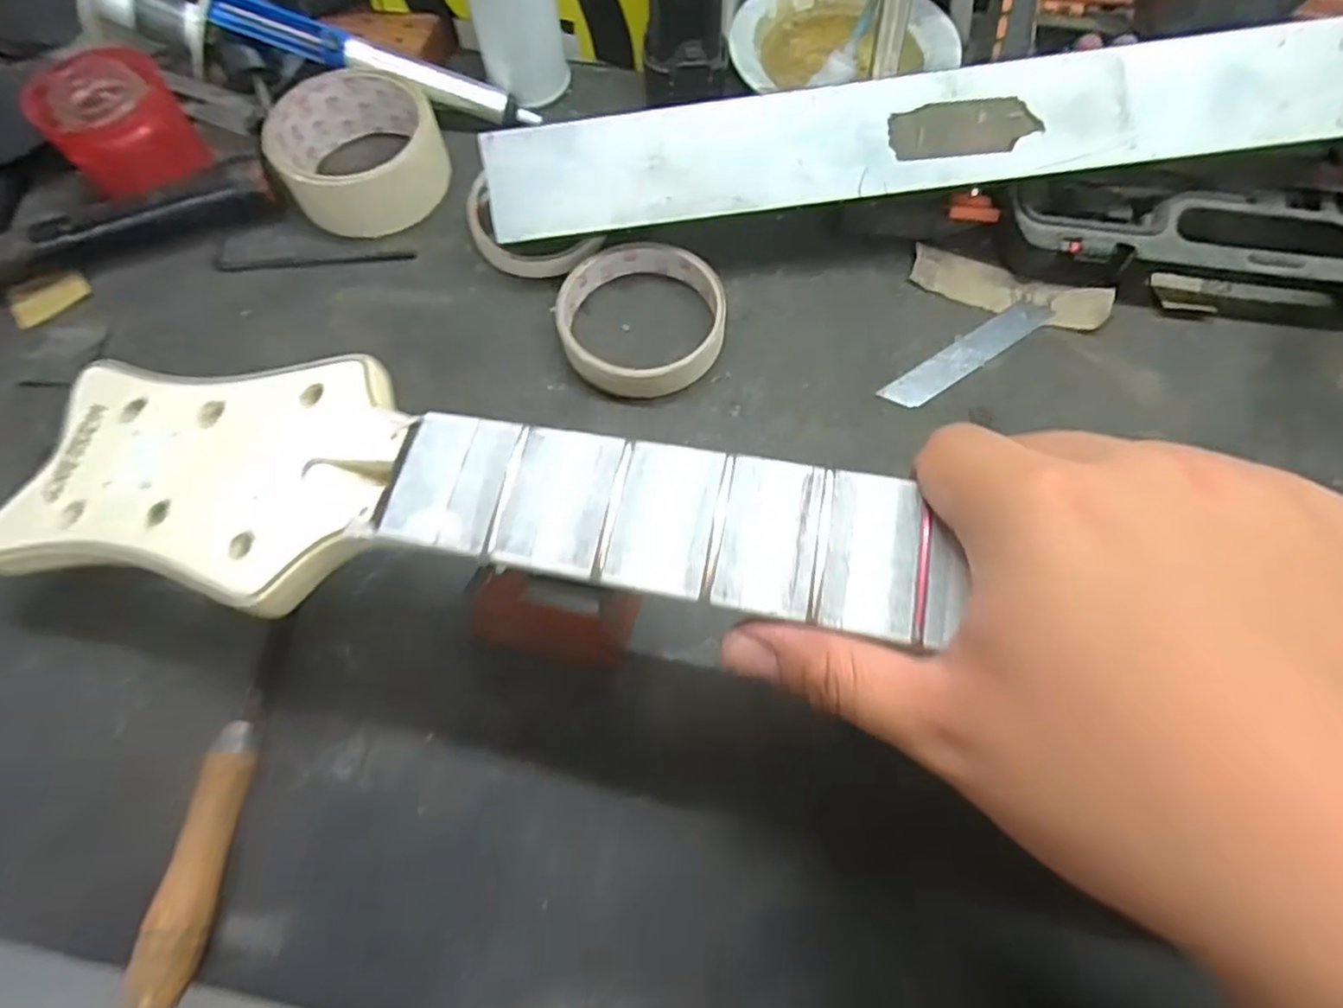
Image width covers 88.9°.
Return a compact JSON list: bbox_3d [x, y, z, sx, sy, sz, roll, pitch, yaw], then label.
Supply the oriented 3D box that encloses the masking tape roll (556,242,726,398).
[{"bbox_3d":[-0.016,-0.096,0.347,0.082,0.023,0.089,0,67,1],"label":"masking tape roll"}]

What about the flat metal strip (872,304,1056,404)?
[{"bbox_3d":[0.151,-0.077,0.349,0.103,0.004,0.019,-33,71,-12],"label":"flat metal strip"}]

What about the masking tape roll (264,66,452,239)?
[{"bbox_3d":[-0.173,-0.197,0.384,0.086,0.037,0.085,0,67,1],"label":"masking tape roll"}]

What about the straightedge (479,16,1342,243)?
[{"bbox_3d":[0.147,-0.182,0.327,0.470,0.009,0.052,-6,108,3],"label":"straightedge"}]

